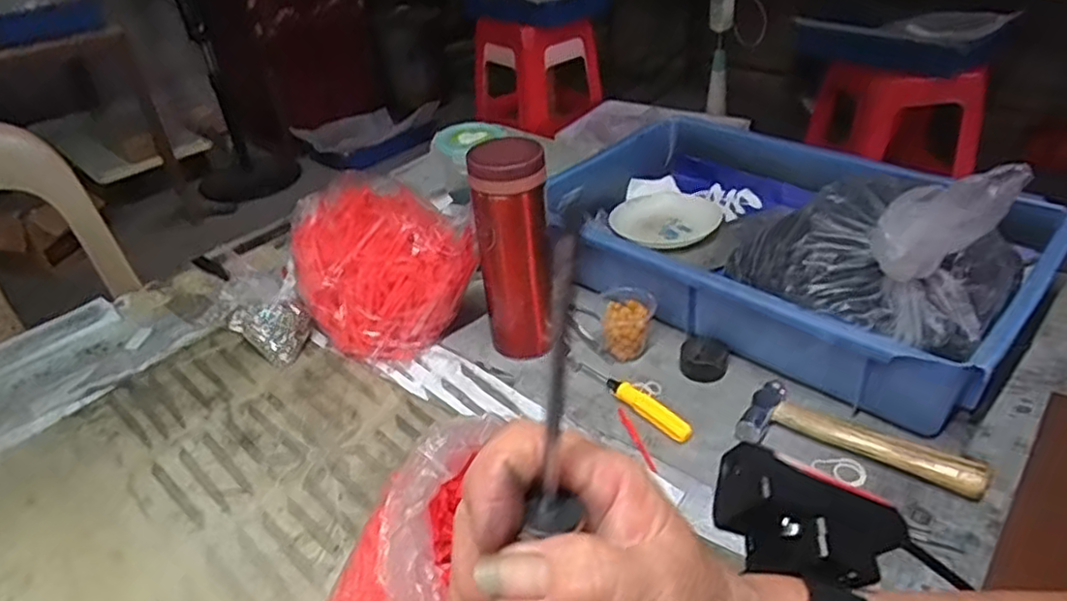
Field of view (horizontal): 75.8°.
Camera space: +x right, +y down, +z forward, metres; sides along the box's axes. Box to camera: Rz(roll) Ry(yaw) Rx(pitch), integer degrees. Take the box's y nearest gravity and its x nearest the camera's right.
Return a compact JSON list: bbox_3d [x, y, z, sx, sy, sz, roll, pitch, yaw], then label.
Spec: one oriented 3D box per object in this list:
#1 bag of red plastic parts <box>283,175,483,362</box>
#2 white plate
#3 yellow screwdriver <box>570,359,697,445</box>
[{"bbox_3d":[-0.141,-0.037,0.648,0.168,0.119,0.161,-9,35,-8],"label":"bag of red plastic parts"},{"bbox_3d":[0.145,-0.088,0.763,0.112,0.019,0.116,-3,34,2],"label":"white plate"},{"bbox_3d":[0.076,0.075,0.550,0.016,0.014,0.123,-29,41,-32],"label":"yellow screwdriver"}]

